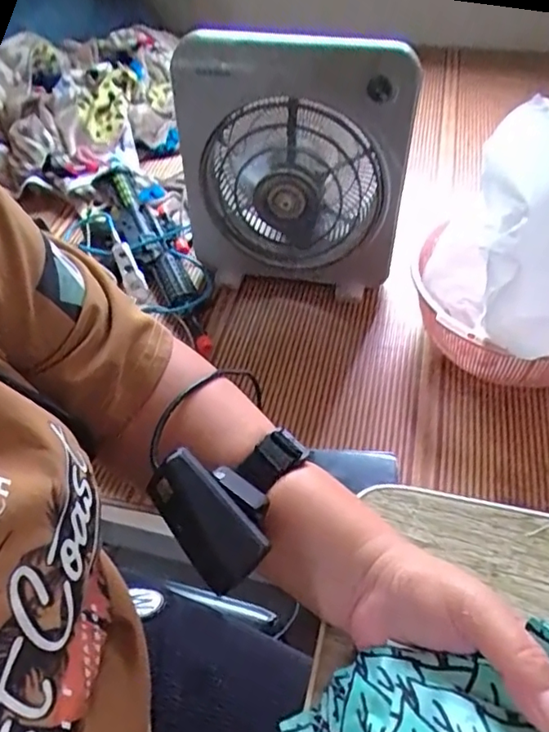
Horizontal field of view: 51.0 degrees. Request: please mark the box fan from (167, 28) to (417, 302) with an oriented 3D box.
[{"bbox_3d":[0.022,-0.280,0.841,0.328,0.363,0.101,5,49,6],"label":"box fan"}]

